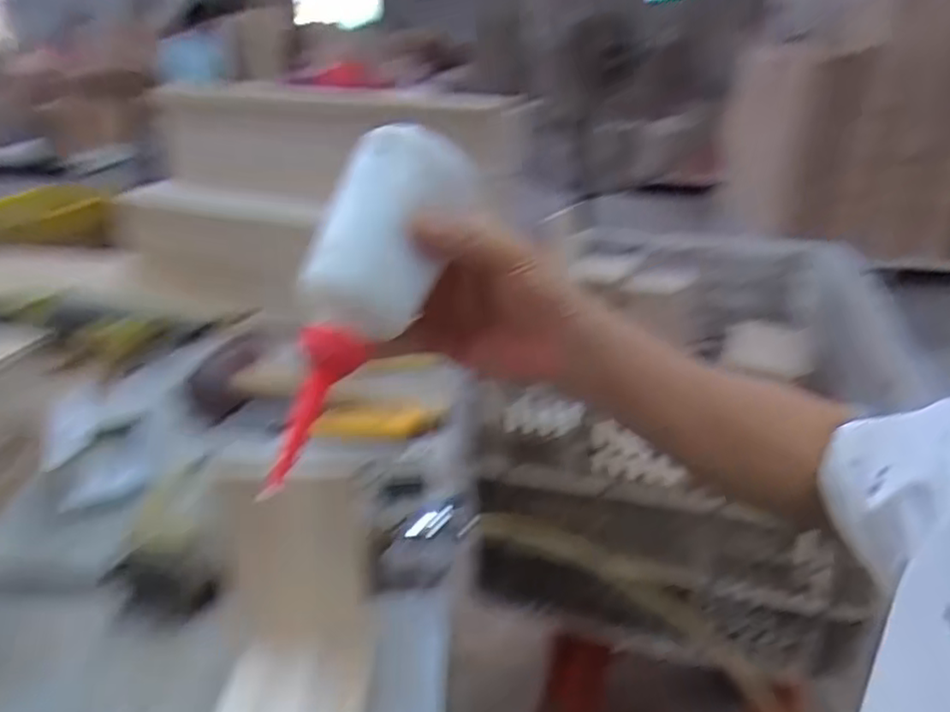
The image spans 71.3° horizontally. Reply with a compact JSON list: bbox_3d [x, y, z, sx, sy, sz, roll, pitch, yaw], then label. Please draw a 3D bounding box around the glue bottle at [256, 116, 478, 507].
[{"bbox_3d":[-0.059,-0.025,0.310,0.046,0.171,0.047,21,-4,33],"label":"glue bottle"}]

